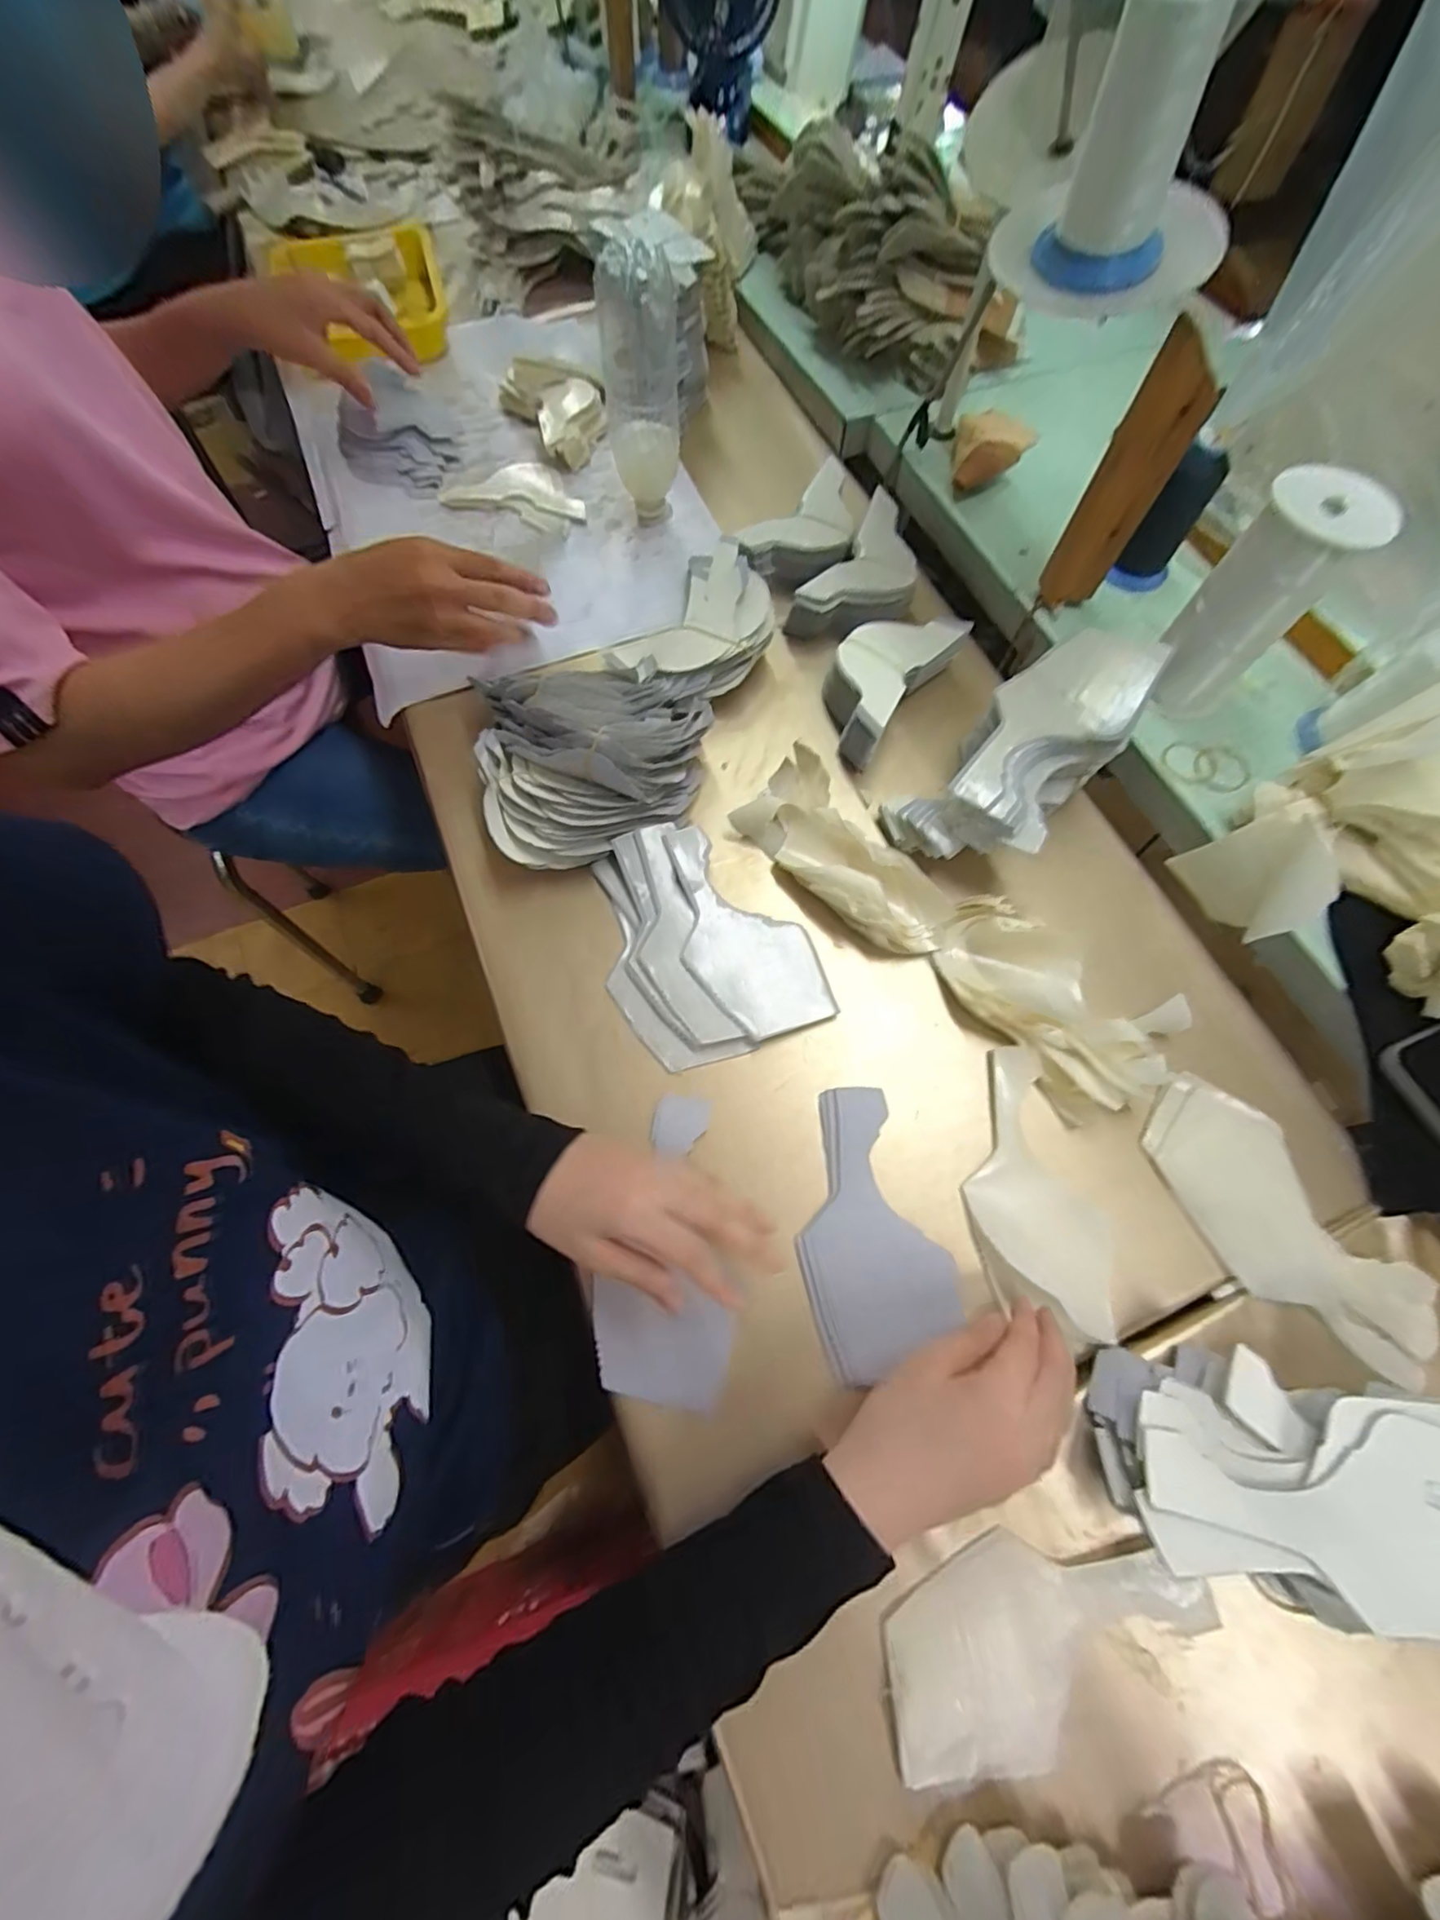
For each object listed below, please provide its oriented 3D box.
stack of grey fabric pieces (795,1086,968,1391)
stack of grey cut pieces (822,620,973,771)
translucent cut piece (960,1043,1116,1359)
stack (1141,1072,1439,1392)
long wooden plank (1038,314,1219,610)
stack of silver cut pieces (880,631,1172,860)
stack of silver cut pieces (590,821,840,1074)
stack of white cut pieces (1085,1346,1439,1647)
[{"bbox_3d":[0.099,0.173,0.421,0.093,0.007,0.171,-4,66,-3],"label":"stack of grey fabric pieces"},{"bbox_3d":[0.139,-0.248,0.560,0.081,0.050,0.148,37,72,14],"label":"stack of grey cut pieces"},{"bbox_3d":[0.208,0.151,0.422,0.087,0.025,0.182,-4,67,-3],"label":"translucent cut piece"},{"bbox_3d":[0.365,0.171,0.416,0.085,0.027,0.194,-31,72,-12],"label":"stack"},{"bbox_3d":[0.313,-0.364,0.492,0.050,0.184,0.024,22,70,7],"label":"long wooden plank"},{"bbox_3d":[0.235,-0.157,0.484,0.219,0.077,0.111,-44,71,6],"label":"stack of silver cut pieces"},{"bbox_3d":[-0.014,-0.019,0.491,0.147,0.039,0.183,-19,70,-8],"label":"stack of silver cut pieces"},{"bbox_3d":[0.330,0.281,0.337,0.231,0.047,0.109,3,63,17],"label":"stack of white cut pieces"}]

